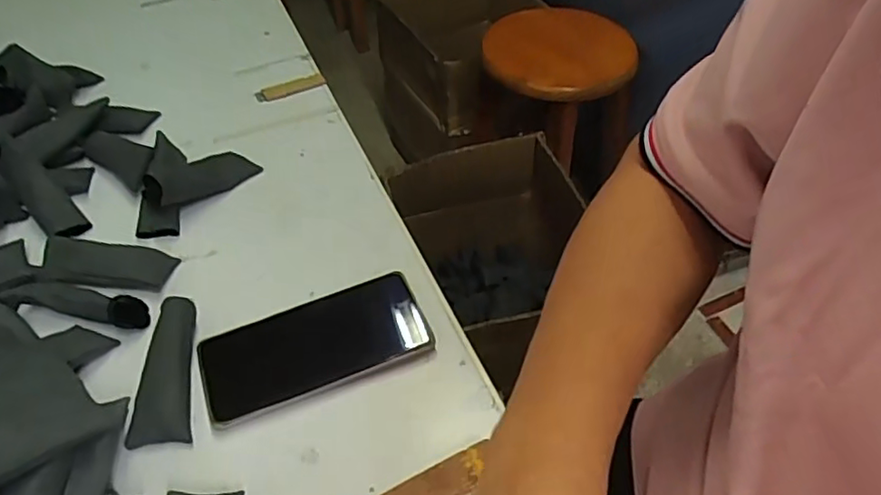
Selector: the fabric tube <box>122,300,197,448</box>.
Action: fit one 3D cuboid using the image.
[{"bbox_3d":[-0.191,0.085,0.427,0.038,0.027,0.101,-7,49,-2],"label":"fabric tube"}]

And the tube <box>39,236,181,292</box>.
[{"bbox_3d":[-0.270,0.015,0.495,0.097,0.026,0.039,1,48,0],"label":"tube"}]

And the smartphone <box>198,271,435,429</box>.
[{"bbox_3d":[-0.091,0.071,0.446,0.159,0.014,0.074,-19,50,-13],"label":"smartphone"}]

